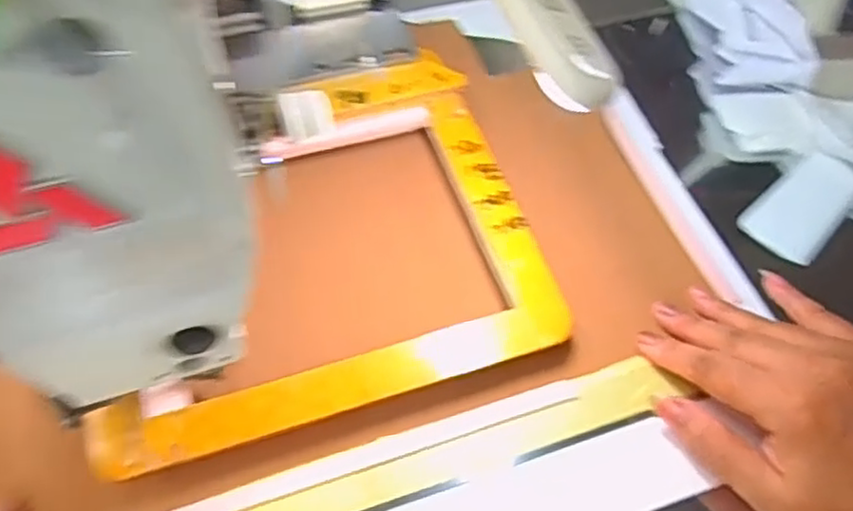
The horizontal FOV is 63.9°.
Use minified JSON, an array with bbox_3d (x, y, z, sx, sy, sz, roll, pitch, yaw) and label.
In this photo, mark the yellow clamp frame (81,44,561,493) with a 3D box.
[{"bbox_3d":[-0.064,-0.010,0.372,0.237,0.009,0.198,-15,65,-15],"label":"yellow clamp frame"}]

